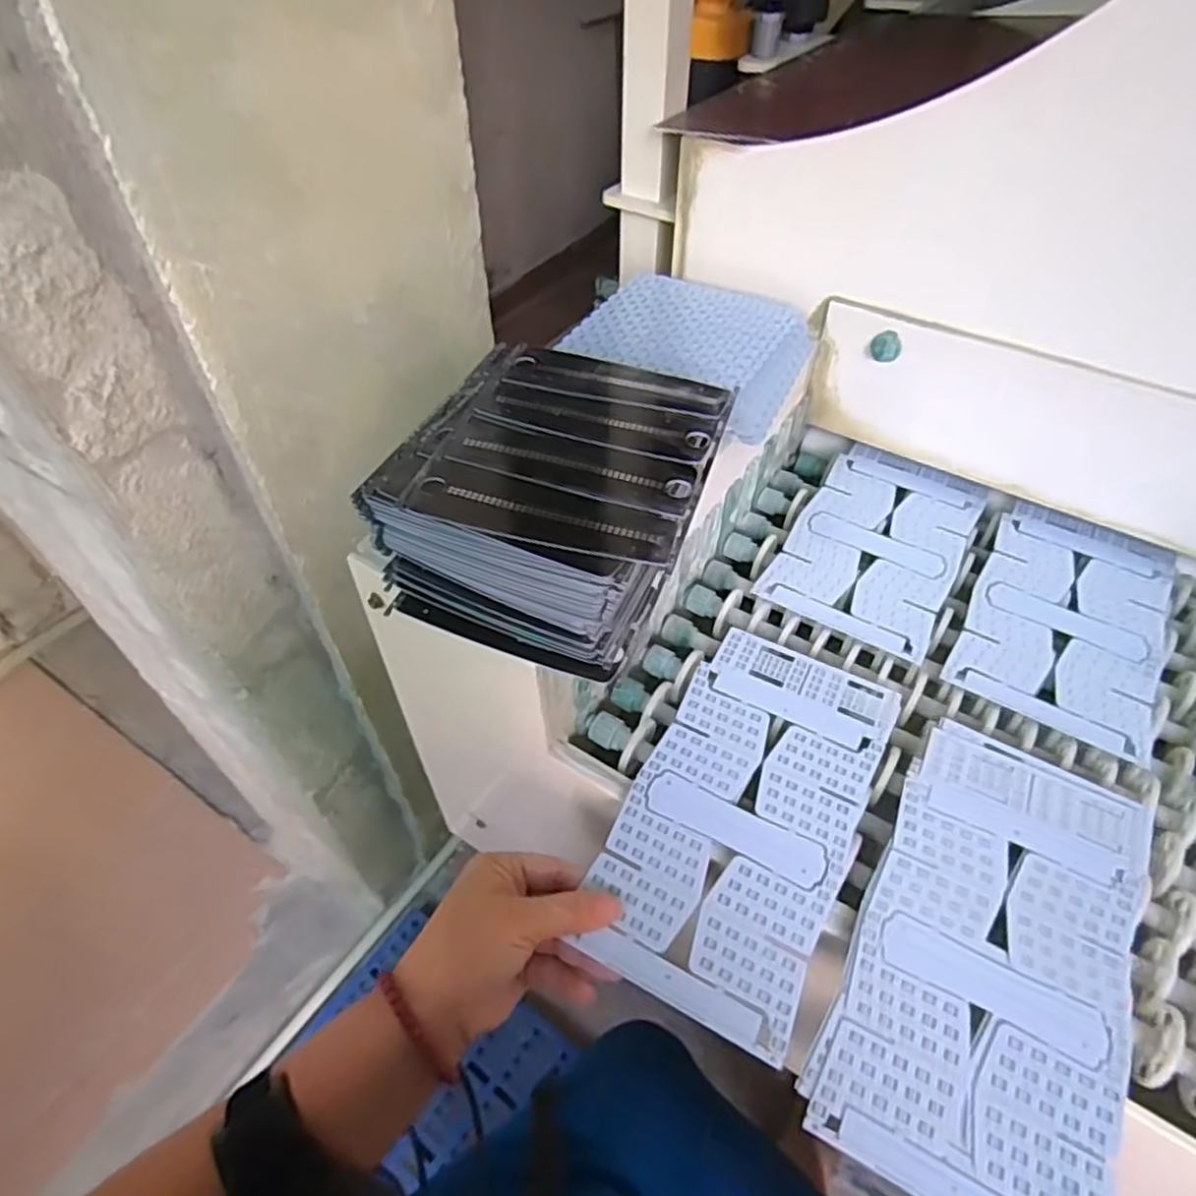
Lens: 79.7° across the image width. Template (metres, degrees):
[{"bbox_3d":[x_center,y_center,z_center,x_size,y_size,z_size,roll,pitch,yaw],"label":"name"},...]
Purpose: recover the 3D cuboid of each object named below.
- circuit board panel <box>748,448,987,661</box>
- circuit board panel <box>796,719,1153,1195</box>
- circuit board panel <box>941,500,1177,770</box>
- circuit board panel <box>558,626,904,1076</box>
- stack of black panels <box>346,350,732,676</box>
[{"bbox_3d":[0.236,-0.051,0.598,0.127,0.007,0.224,26,53,19],"label":"circuit board panel"},{"bbox_3d":[0.212,0.184,0.382,0.130,0.007,0.250,26,55,18],"label":"circuit board panel"},{"bbox_3d":[0.358,0.010,0.545,0.128,0.011,0.223,27,56,19],"label":"circuit board panel"},{"bbox_3d":[0.091,0.124,0.437,0.126,0.004,0.243,24,54,18],"label":"circuit board panel"},{"bbox_3d":[-0.023,-0.061,0.428,0.172,0.086,0.178,16,51,15],"label":"stack of black panels"}]

